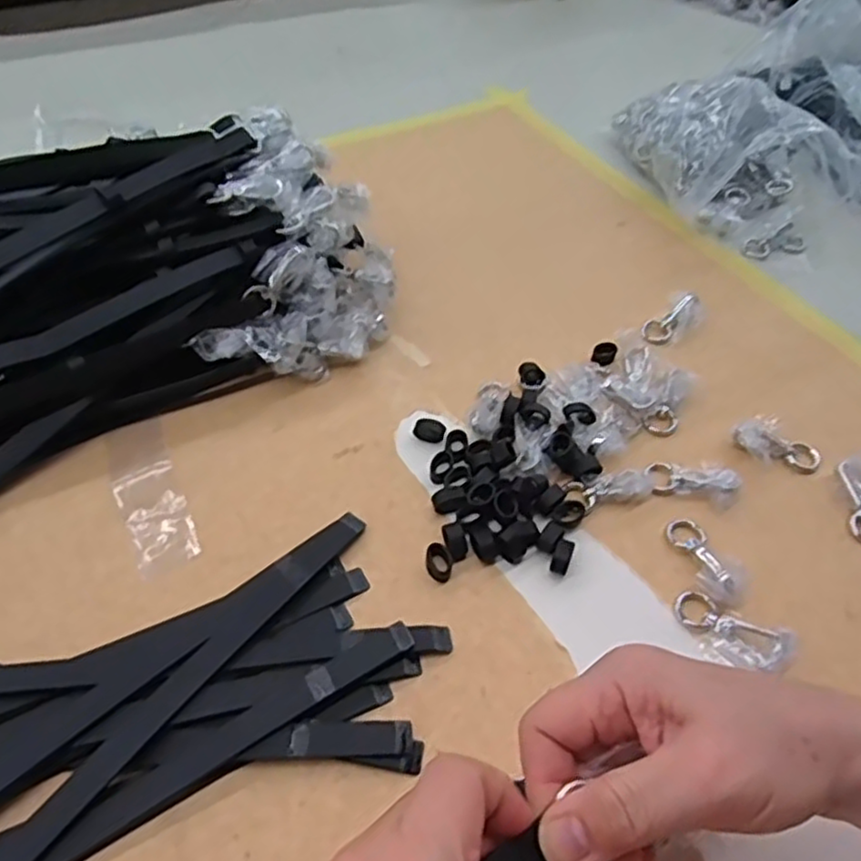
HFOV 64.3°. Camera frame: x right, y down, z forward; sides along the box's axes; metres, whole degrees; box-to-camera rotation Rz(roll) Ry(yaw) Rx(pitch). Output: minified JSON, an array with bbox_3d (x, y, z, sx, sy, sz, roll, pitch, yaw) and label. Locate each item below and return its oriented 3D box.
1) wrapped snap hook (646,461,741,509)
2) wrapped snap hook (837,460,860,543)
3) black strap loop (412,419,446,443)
[{"bbox_3d":[0.166,0.033,0.434,0.053,0.014,0.022,8,49,20],"label":"wrapped snap hook"},{"bbox_3d":[0.270,0.044,0.427,0.022,0.008,0.056,0,65,-3],"label":"wrapped snap hook"},{"bbox_3d":[-0.001,0.000,0.452,0.021,0.012,0.012,15,51,9],"label":"black strap loop"}]

